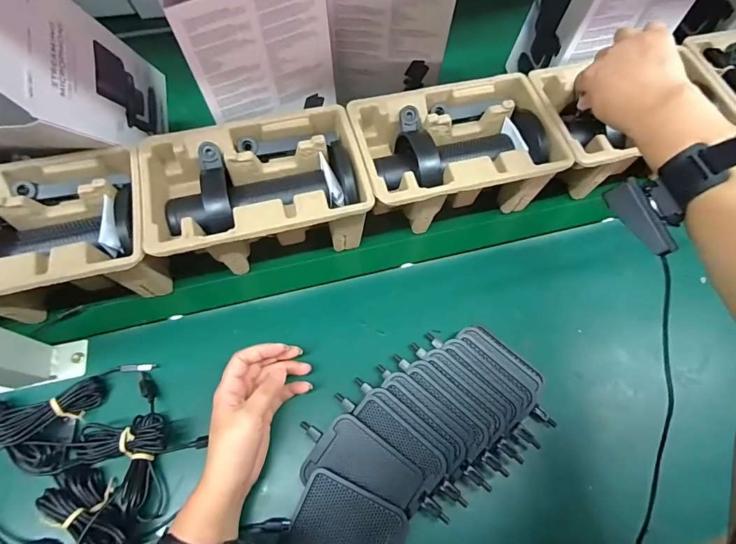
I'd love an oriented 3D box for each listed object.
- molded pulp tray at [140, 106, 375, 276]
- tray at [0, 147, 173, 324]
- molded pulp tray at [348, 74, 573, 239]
[{"bbox_3d":[-0.119,-0.084,0.458,0.228,0.103,0.153,-13,66,-6],"label":"molded pulp tray"},{"bbox_3d":[-0.338,-0.028,0.424,0.229,0.102,0.148,-15,66,-8],"label":"tray"},{"bbox_3d":[0.102,-0.138,0.488,0.224,0.100,0.145,-14,66,-7],"label":"molded pulp tray"}]

